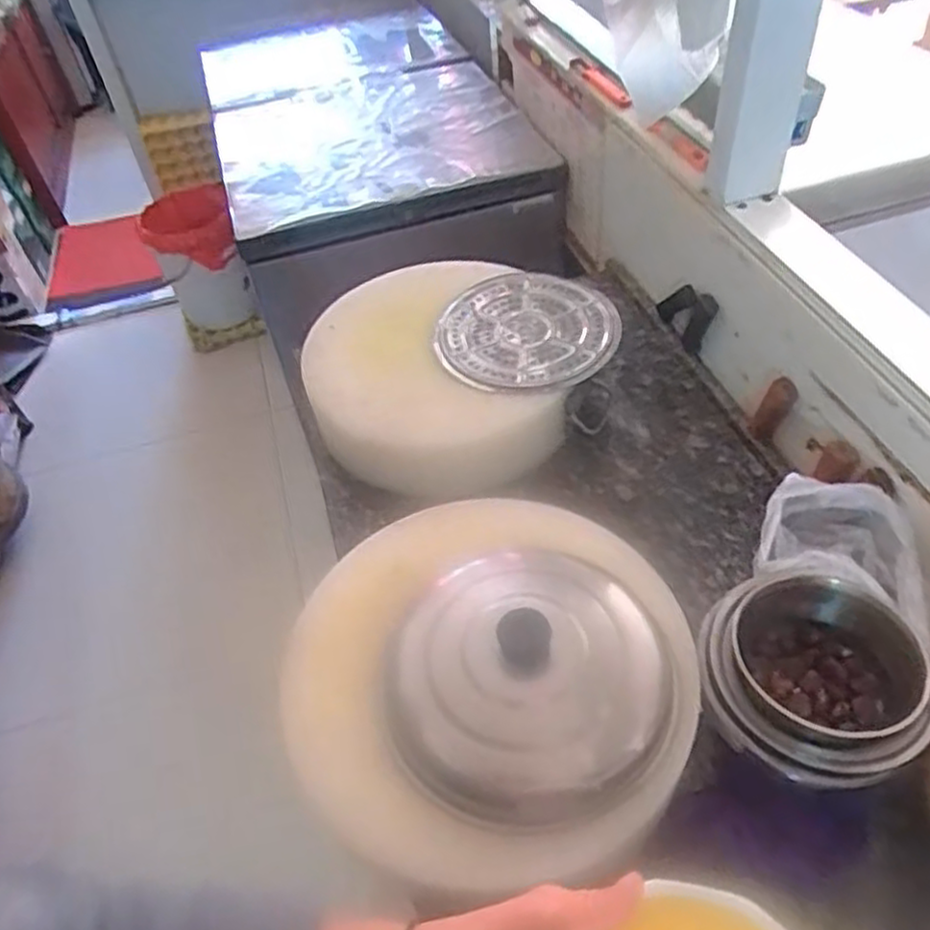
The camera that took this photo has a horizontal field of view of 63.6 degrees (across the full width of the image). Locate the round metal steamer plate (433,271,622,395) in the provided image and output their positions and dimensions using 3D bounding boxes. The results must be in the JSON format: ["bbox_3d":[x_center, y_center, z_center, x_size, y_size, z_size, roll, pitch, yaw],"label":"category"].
[{"bbox_3d":[0.086,-0.183,1.003,0.227,0.025,0.234,-3,48,4],"label":"round metal steamer plate"}]

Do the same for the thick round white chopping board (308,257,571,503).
[{"bbox_3d":[-0.059,-0.120,1.054,0.313,0.136,0.361,-14,48,-6],"label":"thick round white chopping board"}]

